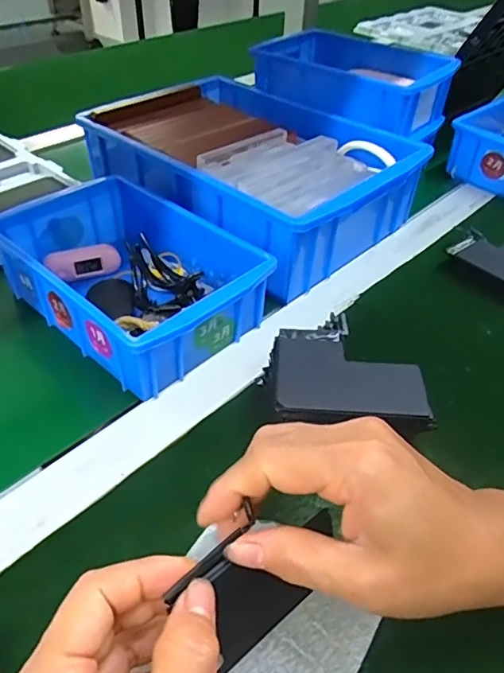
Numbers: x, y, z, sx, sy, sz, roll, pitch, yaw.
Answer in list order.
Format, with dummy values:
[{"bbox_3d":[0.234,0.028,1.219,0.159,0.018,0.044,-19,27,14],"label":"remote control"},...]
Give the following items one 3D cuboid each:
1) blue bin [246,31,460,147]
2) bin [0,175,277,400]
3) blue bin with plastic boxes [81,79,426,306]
[{"bbox_3d":[0.108,-0.272,0.589,0.183,0.066,0.129,30,48,27],"label":"blue bin"},{"bbox_3d":[-0.095,-0.052,0.412,0.190,0.051,0.126,33,51,29],"label":"bin"},{"bbox_3d":[-0.010,-0.168,0.536,0.306,0.078,0.208,32,50,28],"label":"blue bin with plastic boxes"}]

